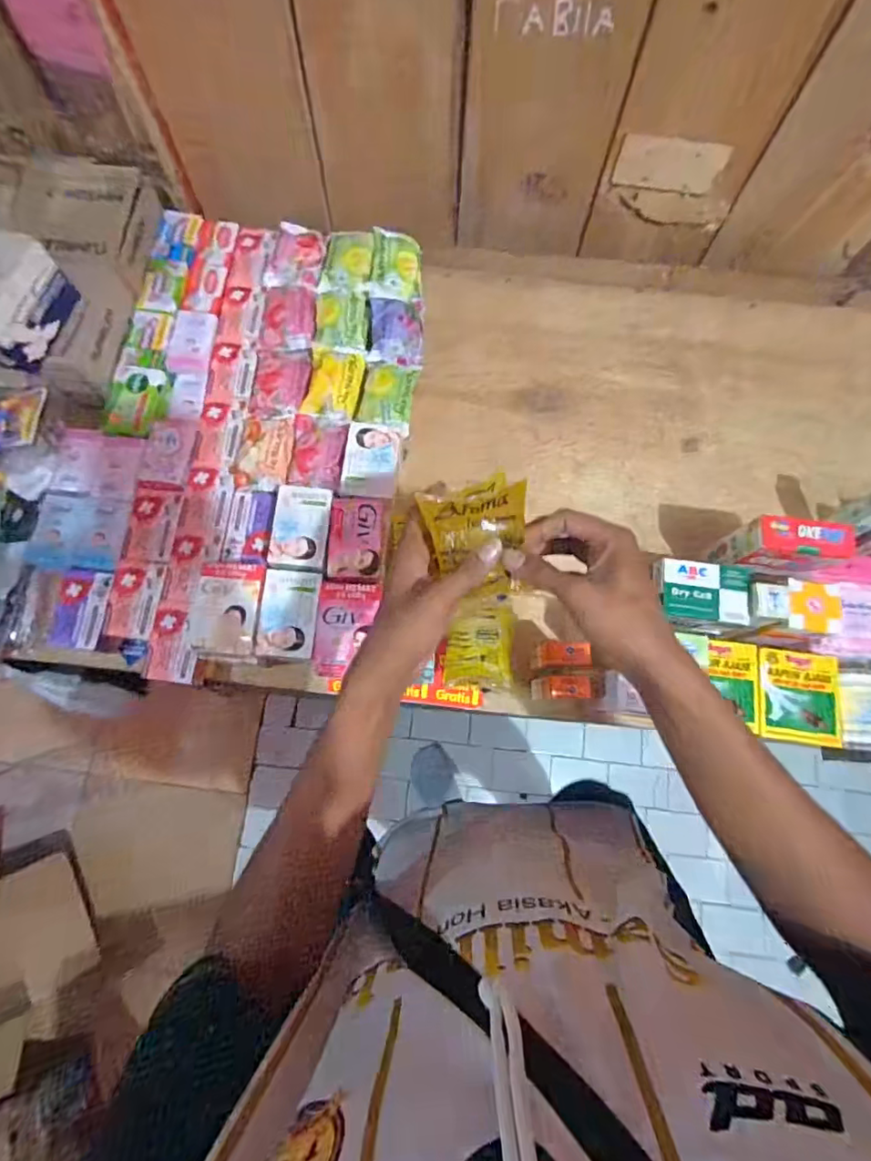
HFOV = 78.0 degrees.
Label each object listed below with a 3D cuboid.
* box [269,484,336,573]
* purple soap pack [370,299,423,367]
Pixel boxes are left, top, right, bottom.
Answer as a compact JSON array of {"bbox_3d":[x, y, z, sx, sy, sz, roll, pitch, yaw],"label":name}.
[{"bbox_3d":[-0.150,-0.056,0.614,0.063,0.035,0.099,3,75,0],"label":"box"},{"bbox_3d":[-0.049,-0.320,0.692,0.064,0.024,0.092,-2,75,-1],"label":"purple soap pack"}]

